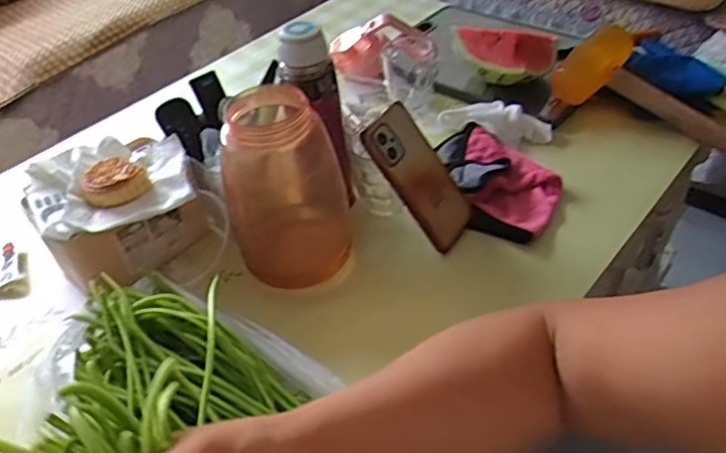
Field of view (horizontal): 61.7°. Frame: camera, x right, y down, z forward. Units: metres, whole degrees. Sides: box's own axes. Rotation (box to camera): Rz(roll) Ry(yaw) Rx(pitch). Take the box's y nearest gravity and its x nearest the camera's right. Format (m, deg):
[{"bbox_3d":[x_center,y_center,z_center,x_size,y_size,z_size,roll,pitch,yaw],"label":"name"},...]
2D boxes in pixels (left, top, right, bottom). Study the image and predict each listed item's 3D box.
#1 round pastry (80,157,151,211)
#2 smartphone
[{"bbox_3d":[-0.263,-0.051,0.640,0.068,0.028,0.068,-4,42,4],"label":"round pastry"},{"bbox_3d":[0.064,-0.055,0.660,0.072,0.157,0.016,-49,19,-30],"label":"smartphone"}]

